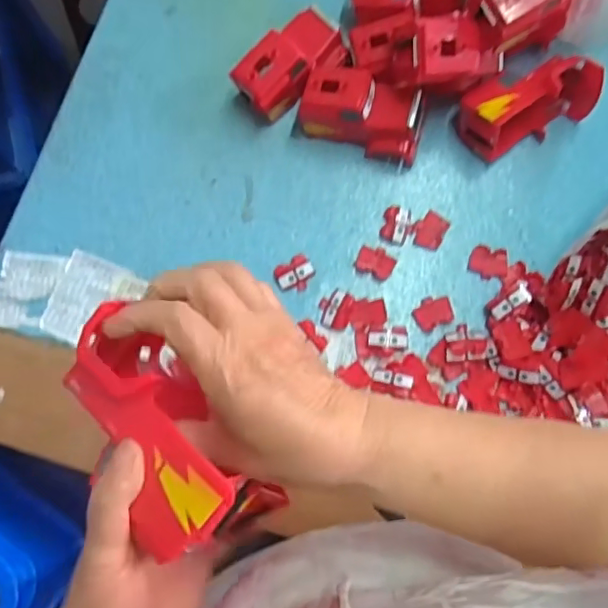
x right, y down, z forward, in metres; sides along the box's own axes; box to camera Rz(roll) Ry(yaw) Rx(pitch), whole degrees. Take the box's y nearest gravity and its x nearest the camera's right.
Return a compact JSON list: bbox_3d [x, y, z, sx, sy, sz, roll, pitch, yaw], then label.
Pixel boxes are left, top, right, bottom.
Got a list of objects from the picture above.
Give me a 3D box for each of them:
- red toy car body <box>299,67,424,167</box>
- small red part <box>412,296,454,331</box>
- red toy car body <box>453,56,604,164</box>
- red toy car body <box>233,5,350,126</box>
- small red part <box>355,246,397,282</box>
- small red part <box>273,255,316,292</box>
[{"bbox_3d":[0.059,-0.193,0.573,0.122,0.065,0.057,16,79,4],"label":"red toy car body"},{"bbox_3d":[0.128,0.007,0.557,0.037,0.004,0.031,-23,79,-4],"label":"small red part"},{"bbox_3d":[0.225,-0.204,0.575,0.128,0.071,0.067,-23,79,-4],"label":"red toy car body"},{"bbox_3d":[-0.018,-0.249,0.584,0.121,0.062,0.066,-39,81,-7],"label":"red toy car body"},{"bbox_3d":[0.072,-0.042,0.570,0.038,0.004,0.029,27,80,6],"label":"small red part"},{"bbox_3d":[-0.009,-0.029,0.570,0.040,0.006,0.034,-34,80,-6],"label":"small red part"}]

